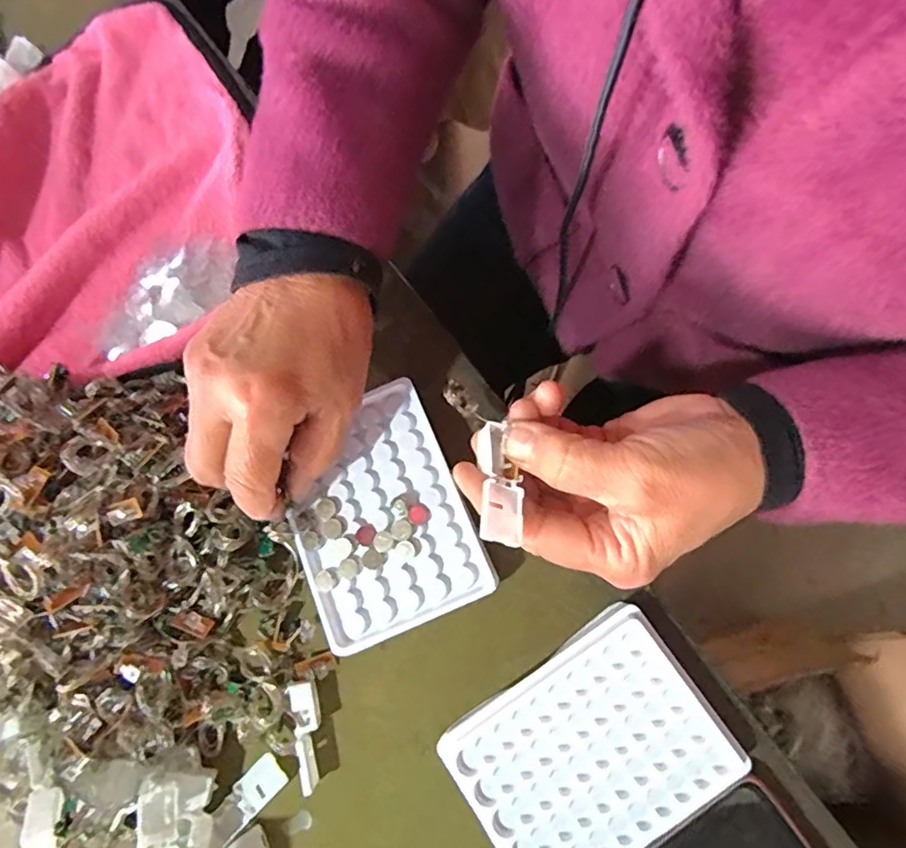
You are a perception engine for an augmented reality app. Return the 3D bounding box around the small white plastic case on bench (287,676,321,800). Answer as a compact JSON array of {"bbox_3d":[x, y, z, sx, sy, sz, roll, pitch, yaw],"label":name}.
[{"bbox_3d":[-0.078,0.168,0.303,0.015,0.013,0.053,-15,76,2],"label":"small white plastic case on bench"}]

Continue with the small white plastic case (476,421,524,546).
[{"bbox_3d":[0.020,0.027,0.250,0.020,0.014,0.055,-5,65,-1],"label":"small white plastic case"}]

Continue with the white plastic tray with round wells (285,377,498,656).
[{"bbox_3d":[-0.044,0.050,0.311,0.094,0.017,0.127,-22,73,-6],"label":"white plastic tray with round wells"}]

